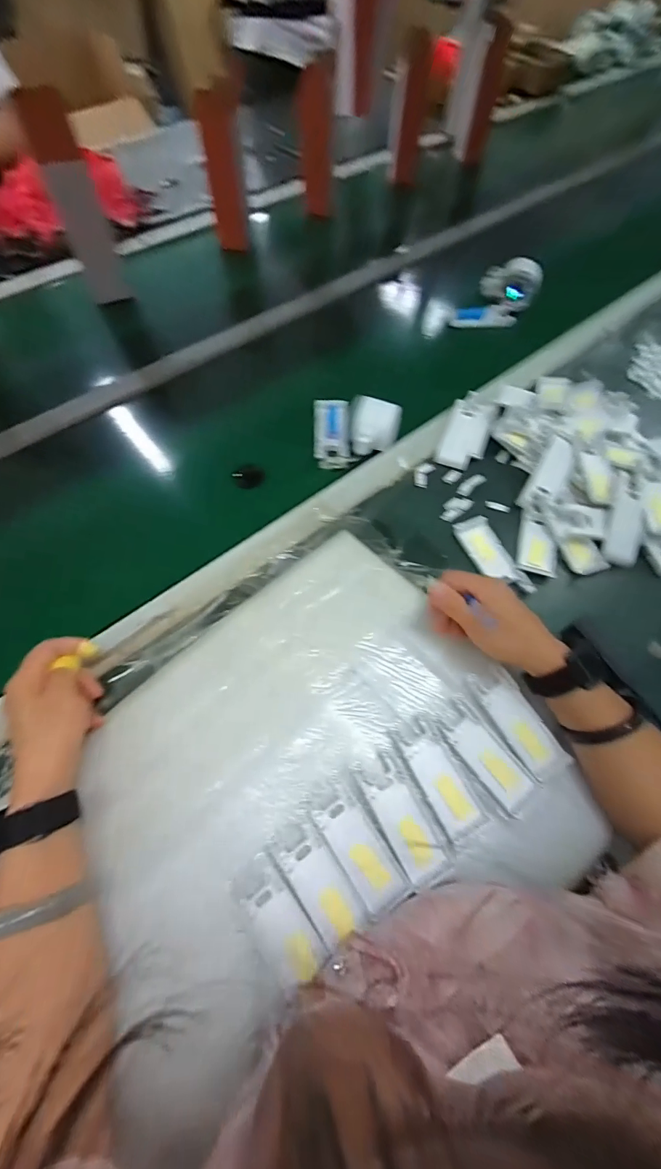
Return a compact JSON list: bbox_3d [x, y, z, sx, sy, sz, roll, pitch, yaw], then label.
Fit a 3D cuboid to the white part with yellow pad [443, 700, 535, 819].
[{"bbox_3d":[0.141,0.154,0.391,0.036,0.009,0.096,-31,67,-17],"label":"white part with yellow pad"}]

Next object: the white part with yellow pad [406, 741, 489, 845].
[{"bbox_3d":[0.099,0.177,0.378,0.039,0.004,0.078,-22,61,-19],"label":"white part with yellow pad"}]

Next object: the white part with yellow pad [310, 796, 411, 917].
[{"bbox_3d":[0.023,0.219,0.358,0.036,0.009,0.089,-30,67,-16],"label":"white part with yellow pad"}]

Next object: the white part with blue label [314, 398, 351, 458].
[{"bbox_3d":[0.002,-0.208,0.579,0.048,0.011,0.112,0,62,-1],"label":"white part with blue label"}]

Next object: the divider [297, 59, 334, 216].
[{"bbox_3d":[-0.026,-0.816,0.795,0.061,0.205,0.028,-3,40,-3],"label":"divider"}]

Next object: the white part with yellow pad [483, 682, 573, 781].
[{"bbox_3d":[0.180,0.132,0.401,0.036,0.005,0.083,-24,65,-14],"label":"white part with yellow pad"}]

